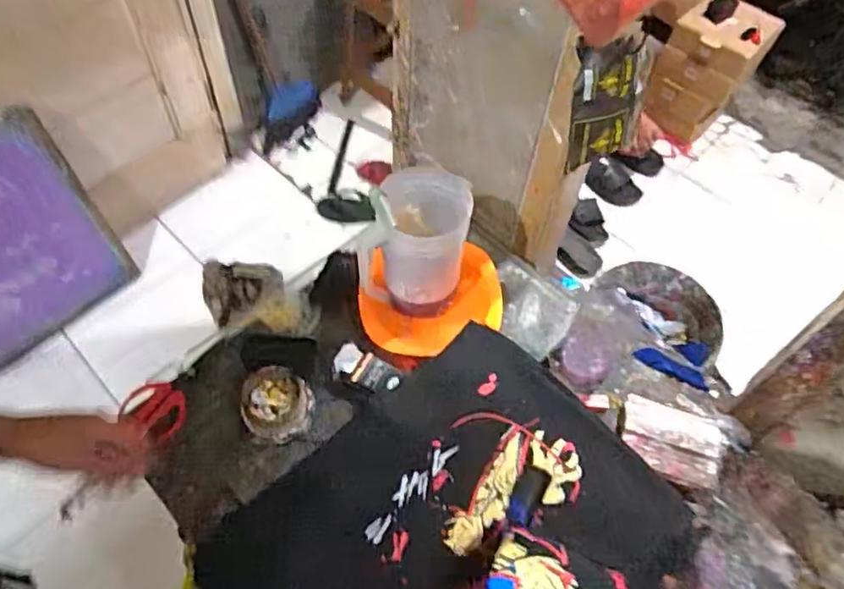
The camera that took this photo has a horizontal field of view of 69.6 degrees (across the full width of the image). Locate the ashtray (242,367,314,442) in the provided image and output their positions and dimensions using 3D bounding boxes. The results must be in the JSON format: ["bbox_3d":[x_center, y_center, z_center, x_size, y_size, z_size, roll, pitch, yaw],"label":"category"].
[{"bbox_3d":[-0.206,0.153,0.855,0.101,0.039,0.102,6,55,1],"label":"ashtray"}]

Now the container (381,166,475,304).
[{"bbox_3d":[0.000,-0.089,0.900,0.128,0.158,0.145,12,55,5],"label":"container"}]

